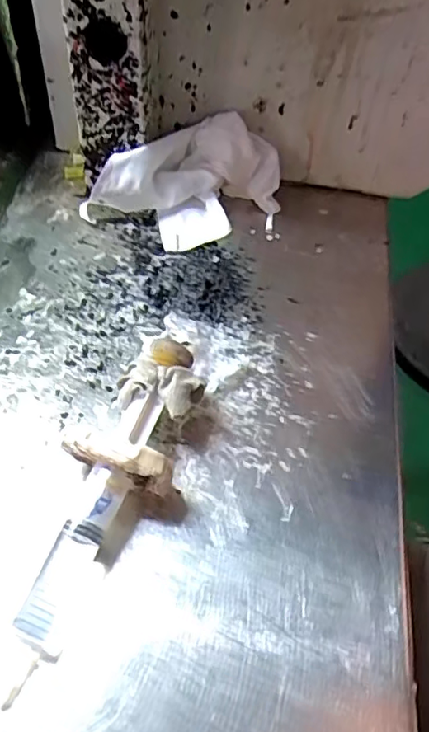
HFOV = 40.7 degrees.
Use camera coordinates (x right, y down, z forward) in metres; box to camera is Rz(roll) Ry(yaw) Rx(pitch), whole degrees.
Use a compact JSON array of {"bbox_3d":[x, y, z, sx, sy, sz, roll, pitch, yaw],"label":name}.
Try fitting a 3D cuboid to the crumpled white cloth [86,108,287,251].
[{"bbox_3d":[-0.018,-0.112,0.346,0.114,0.045,0.073,7,53,1],"label":"crumpled white cloth"}]

